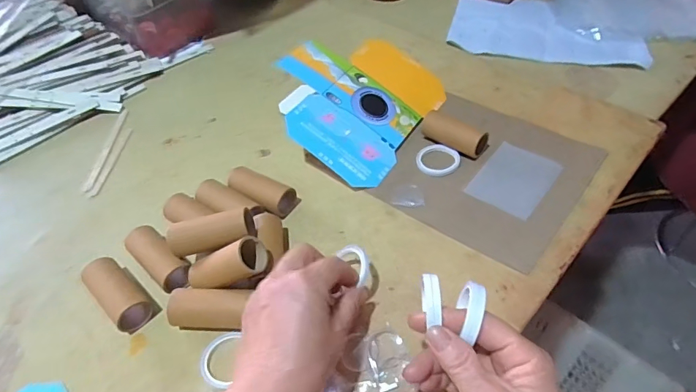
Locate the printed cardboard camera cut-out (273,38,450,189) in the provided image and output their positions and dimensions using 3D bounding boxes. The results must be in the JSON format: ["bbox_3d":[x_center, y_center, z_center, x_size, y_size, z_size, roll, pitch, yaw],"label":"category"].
[{"bbox_3d":[0.008,-0.123,0.535,0.175,0.009,0.207,38,59,3],"label":"printed cardboard camera cut-out"}]

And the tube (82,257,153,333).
[{"bbox_3d":[-0.208,0.088,0.401,0.077,0.027,0.030,33,58,32],"label":"tube"}]

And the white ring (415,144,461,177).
[{"bbox_3d":[0.102,-0.041,0.500,0.049,0.008,0.043,-2,47,5],"label":"white ring"}]

